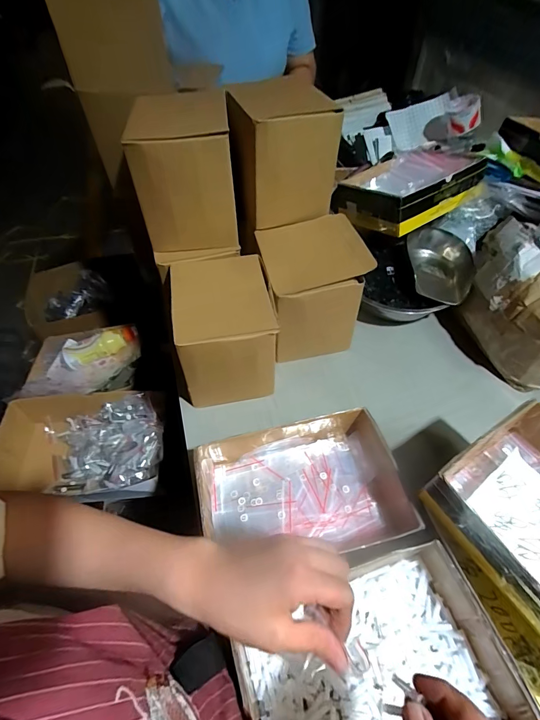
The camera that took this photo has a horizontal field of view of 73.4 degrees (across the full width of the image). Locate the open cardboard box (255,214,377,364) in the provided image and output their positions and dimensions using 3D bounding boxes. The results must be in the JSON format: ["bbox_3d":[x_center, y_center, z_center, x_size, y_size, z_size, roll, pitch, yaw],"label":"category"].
[{"bbox_3d":[0.070,-0.125,0.647,0.162,0.177,0.177,-8,52,-5],"label":"open cardboard box"}]

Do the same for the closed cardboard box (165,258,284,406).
[{"bbox_3d":[-0.072,-0.044,0.595,0.150,0.169,0.174,-11,53,-7],"label":"closed cardboard box"}]

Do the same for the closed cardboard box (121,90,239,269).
[{"bbox_3d":[-0.139,-0.298,0.592,0.146,0.185,0.211,-9,52,-5],"label":"closed cardboard box"}]

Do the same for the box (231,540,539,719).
[{"bbox_3d":[0.106,0.323,0.369,0.252,0.061,0.176,-18,54,-12],"label":"box"}]

